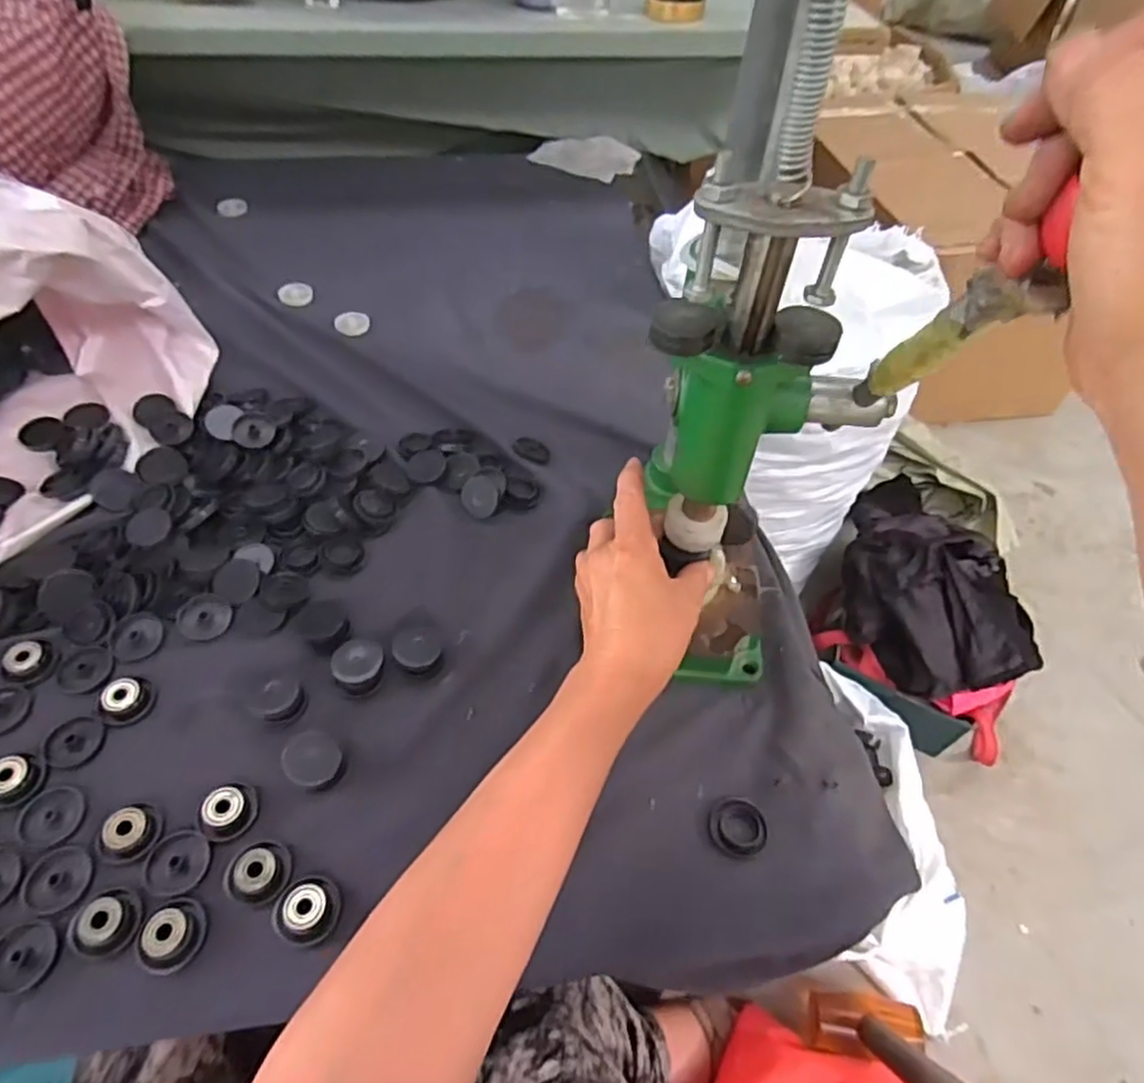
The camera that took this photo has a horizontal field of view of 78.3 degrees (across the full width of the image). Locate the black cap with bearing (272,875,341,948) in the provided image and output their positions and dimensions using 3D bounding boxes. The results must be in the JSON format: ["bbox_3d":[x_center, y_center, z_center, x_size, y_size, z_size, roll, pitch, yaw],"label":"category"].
[{"bbox_3d":[-0.143,0.197,0.376,0.033,0.013,0.032,1,50,-2],"label":"black cap with bearing"}]

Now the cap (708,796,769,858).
[{"bbox_3d":[0.099,0.170,0.418,0.031,0.009,0.033,1,50,-2],"label":"cap"}]

